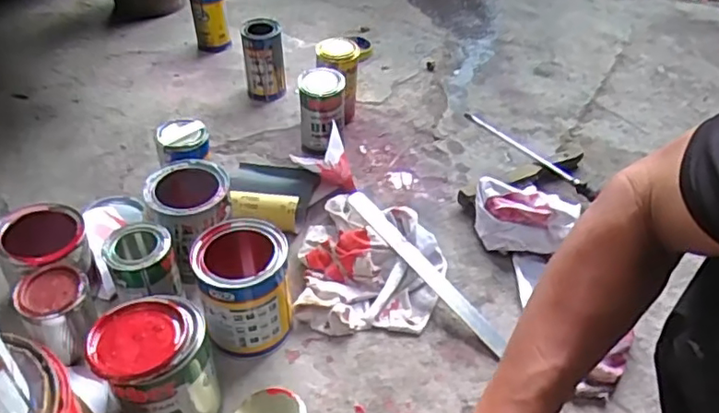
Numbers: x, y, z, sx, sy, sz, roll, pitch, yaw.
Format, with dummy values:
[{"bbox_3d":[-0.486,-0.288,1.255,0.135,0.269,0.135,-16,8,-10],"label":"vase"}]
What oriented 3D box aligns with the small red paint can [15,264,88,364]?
[{"bbox_3d":[-0.344,0.121,0.683,0.070,0.090,0.070,1,42,-1],"label":"small red paint can"}]

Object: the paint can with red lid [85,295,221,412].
[{"bbox_3d":[-0.205,0.174,0.610,0.105,0.137,0.107,1,42,-1],"label":"paint can with red lid"}]

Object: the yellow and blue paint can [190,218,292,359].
[{"bbox_3d":[-0.136,0.093,0.705,0.104,0.117,0.107,1,42,-1],"label":"yellow and blue paint can"}]

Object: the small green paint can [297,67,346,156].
[{"bbox_3d":[-0.063,-0.156,0.991,0.074,0.136,0.067,2,42,-2],"label":"small green paint can"}]

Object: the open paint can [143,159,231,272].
[{"bbox_3d":[-0.222,0.017,0.798,0.103,0.116,0.107,-6,42,-9],"label":"open paint can"}]

